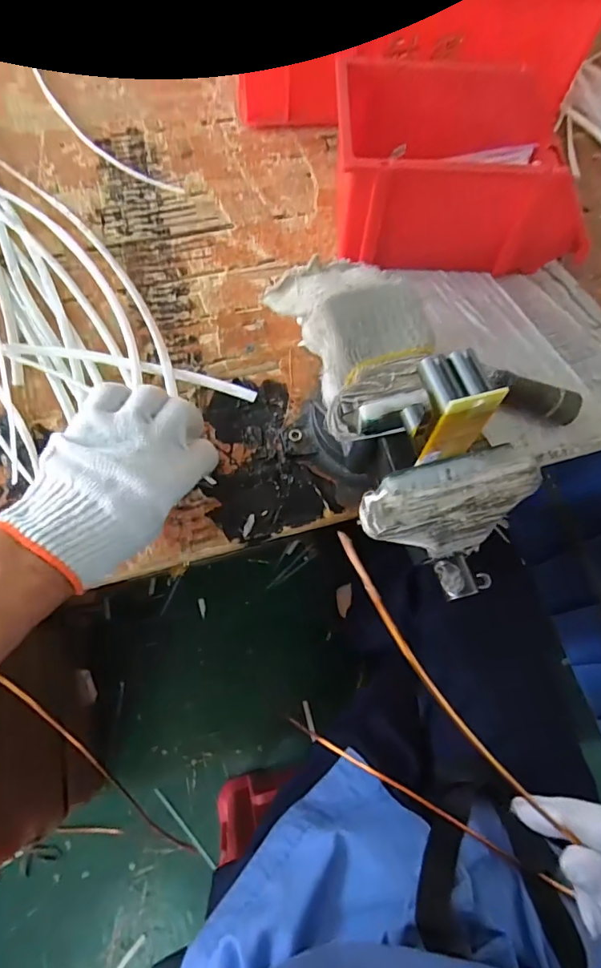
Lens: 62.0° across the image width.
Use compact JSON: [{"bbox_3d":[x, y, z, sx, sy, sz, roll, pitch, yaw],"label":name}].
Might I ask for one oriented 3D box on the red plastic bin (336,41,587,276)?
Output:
[{"bbox_3d":[0.153,-0.312,0.498,0.237,0.124,0.182,-1,68,-3],"label":"red plastic bin"}]

